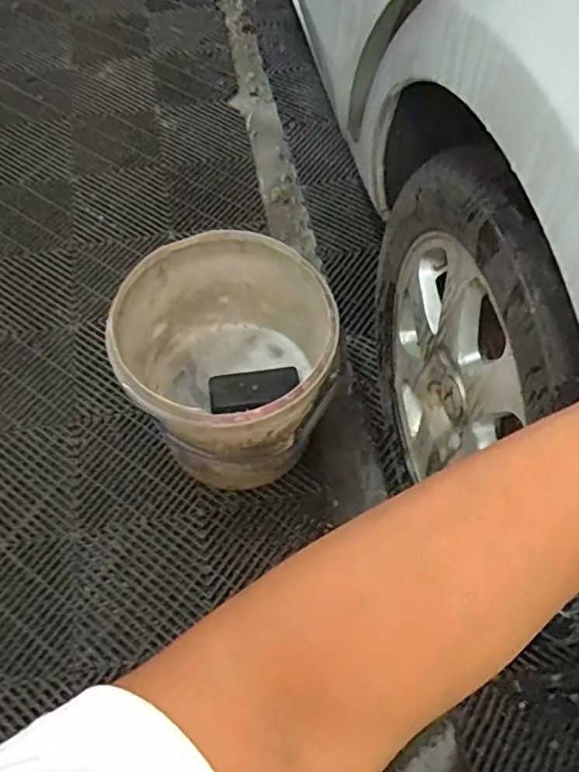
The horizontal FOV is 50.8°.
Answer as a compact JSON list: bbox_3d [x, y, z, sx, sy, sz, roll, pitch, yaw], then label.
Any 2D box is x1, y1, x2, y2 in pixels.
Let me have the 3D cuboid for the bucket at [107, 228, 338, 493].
[{"bbox_3d":[-0.096,-0.026,0.900,0.295,0.275,0.278,1,62,-3],"label":"bucket"}]

